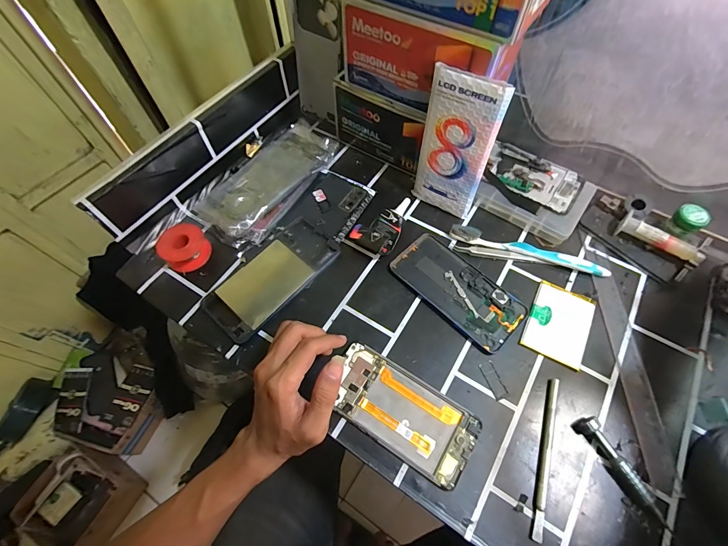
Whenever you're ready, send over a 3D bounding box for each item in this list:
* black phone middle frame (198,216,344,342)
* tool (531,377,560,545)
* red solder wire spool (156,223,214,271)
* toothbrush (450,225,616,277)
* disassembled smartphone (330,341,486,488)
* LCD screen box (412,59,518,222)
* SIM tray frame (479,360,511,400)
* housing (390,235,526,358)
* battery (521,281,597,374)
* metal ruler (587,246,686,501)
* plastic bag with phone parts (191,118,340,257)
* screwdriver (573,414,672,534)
[{"bbox_3d":[-0.108,0.004,0.407,0.076,0.009,0.157,38,70,18],"label":"black phone middle frame"},{"bbox_3d":[0.169,0.168,0.320,0.010,0.007,0.138,18,65,9],"label":"tool"},{"bbox_3d":[-0.219,-0.032,0.420,0.052,0.029,0.047,-41,70,-18],"label":"red solder wire spool"},{"bbox_3d":[0.198,-0.028,0.420,0.185,0.015,0.018,17,64,9],"label":"toothbrush"},{"bbox_3d":[0.036,0.134,0.339,0.144,0.007,0.072,30,67,15],"label":"disassembled smartphone"},{"bbox_3d":[0.103,-0.140,0.400,0.081,0.165,0.012,28,56,17],"label":"LCD screen box"},{"bbox_3d":[0.133,0.109,0.353,0.015,0.004,0.039,-18,64,-8],"label":"SIM tray frame"},{"bbox_3d":[0.108,0.017,0.402,0.075,0.004,0.152,-41,70,-18],"label":"housing"},{"bbox_3d":[0.216,0.054,0.381,0.061,0.004,0.087,27,66,13],"label":"battery"},{"bbox_3d":[0.278,0.084,0.365,0.030,0.007,0.253,3,62,0],"label":"metal ruler"},{"bbox_3d":[-0.119,-0.136,0.463,0.095,0.034,0.223,28,67,14],"label":"plastic bag with phone parts"},{"bbox_3d":[0.231,0.177,0.309,0.017,0.015,0.097,-26,66,-12],"label":"screwdriver"}]

